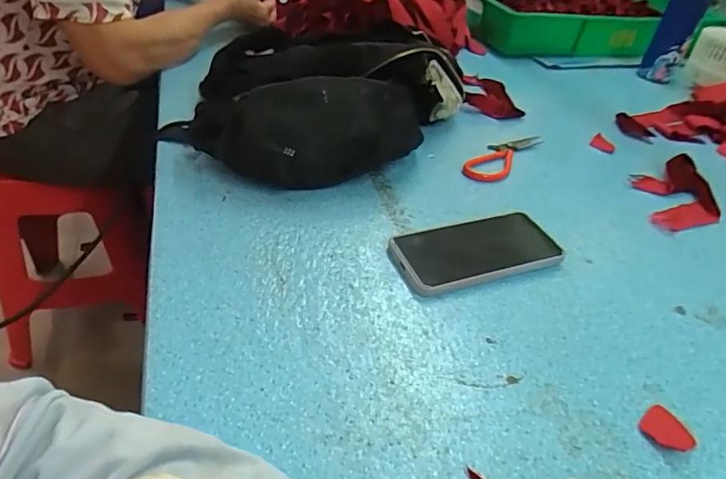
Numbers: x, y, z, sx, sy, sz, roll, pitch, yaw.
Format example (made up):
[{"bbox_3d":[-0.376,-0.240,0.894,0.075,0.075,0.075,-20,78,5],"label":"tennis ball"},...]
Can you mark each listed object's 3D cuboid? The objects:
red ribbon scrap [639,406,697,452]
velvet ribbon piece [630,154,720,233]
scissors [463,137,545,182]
[{"bbox_3d":[0.223,0.139,0.366,0.032,0.004,0.033,4,40,-4],"label":"red ribbon scrap"},{"bbox_3d":[0.394,-0.061,0.632,0.089,0.024,0.149,9,39,2],"label":"velvet ribbon piece"},{"bbox_3d":[0.185,-0.112,0.662,0.046,0.009,0.159,30,44,25],"label":"scissors"}]

